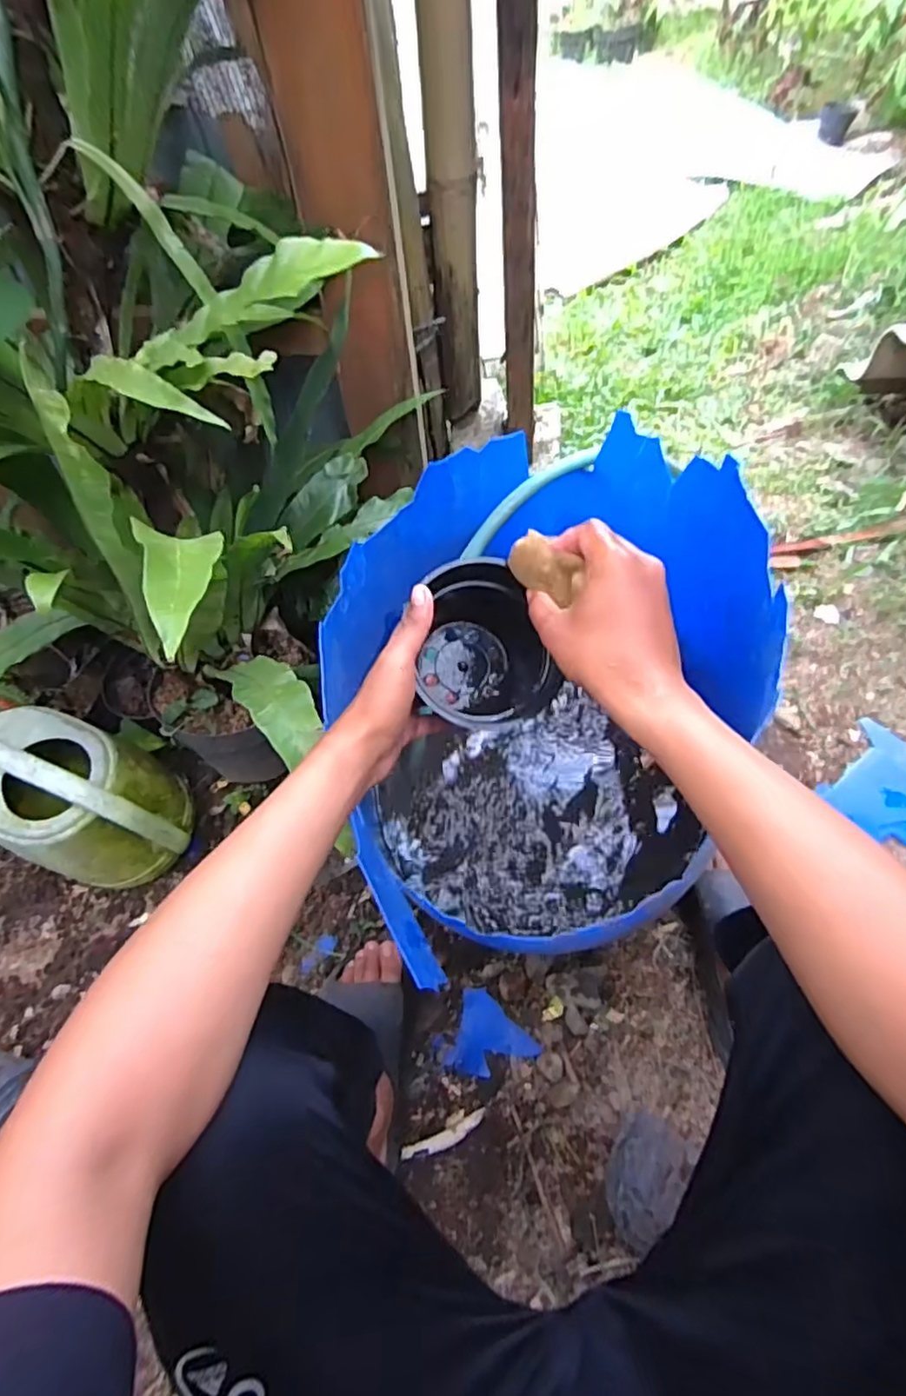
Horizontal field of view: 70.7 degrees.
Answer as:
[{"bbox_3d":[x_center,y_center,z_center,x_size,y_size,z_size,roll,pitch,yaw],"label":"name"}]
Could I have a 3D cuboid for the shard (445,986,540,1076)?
[{"bbox_3d":[0.053,0.418,0.784,0.102,0.012,0.090,14,63,12],"label":"shard"}]

